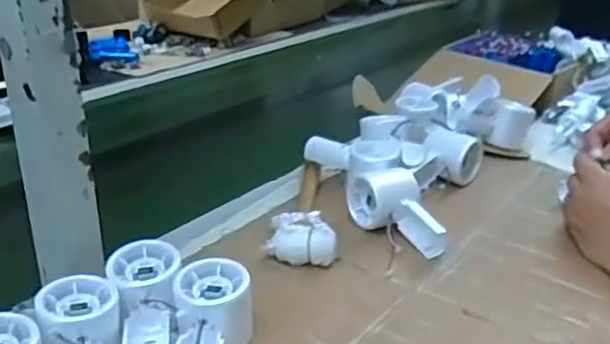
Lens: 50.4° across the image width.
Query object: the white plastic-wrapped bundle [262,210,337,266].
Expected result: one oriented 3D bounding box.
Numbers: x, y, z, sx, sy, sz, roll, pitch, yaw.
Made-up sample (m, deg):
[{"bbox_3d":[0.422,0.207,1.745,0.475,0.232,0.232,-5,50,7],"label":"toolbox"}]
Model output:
[{"bbox_3d":[-0.003,0.063,0.632,0.069,0.025,0.064,6,25,8],"label":"white plastic-wrapped bundle"}]

